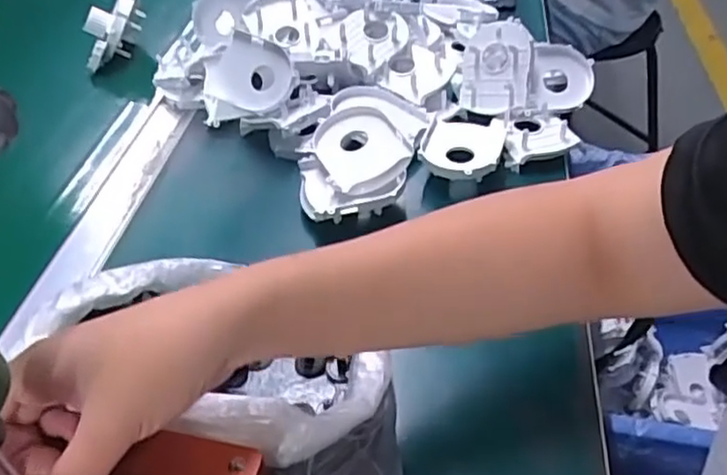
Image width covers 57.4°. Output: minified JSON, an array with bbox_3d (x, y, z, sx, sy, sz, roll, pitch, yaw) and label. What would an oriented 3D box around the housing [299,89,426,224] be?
[{"bbox_3d":[0.000,-0.074,0.557,0.086,0.046,0.163,6,43,11],"label":"housing"}]

